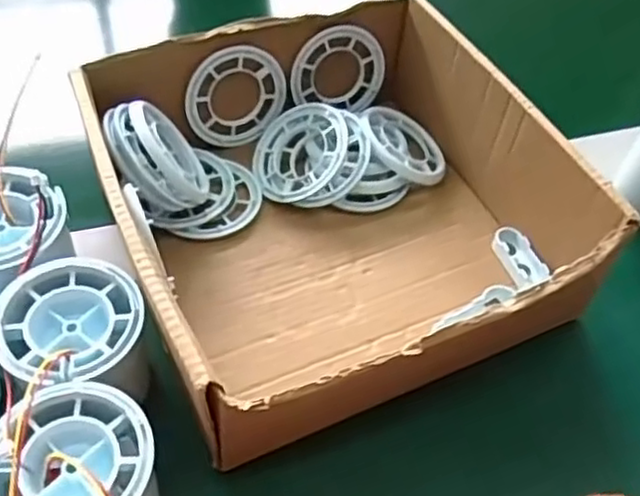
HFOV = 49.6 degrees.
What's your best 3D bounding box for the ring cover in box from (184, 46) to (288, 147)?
[{"bbox_3d":[-0.046,-0.083,0.379,0.057,0.054,0.005,-41,44,2],"label":"ring cover in box"}]

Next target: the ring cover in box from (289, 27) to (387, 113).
[{"bbox_3d":[0.010,-0.103,0.401,0.058,0.051,0.010,-14,38,-16],"label":"ring cover in box"}]

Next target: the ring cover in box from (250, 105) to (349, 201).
[{"bbox_3d":[-0.010,-0.051,0.371,0.055,0.007,0.054,-10,68,25],"label":"ring cover in box"}]

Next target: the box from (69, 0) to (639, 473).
[{"bbox_3d":[0.006,-0.024,0.330,0.192,0.073,0.206,-19,57,-17],"label":"box"}]

